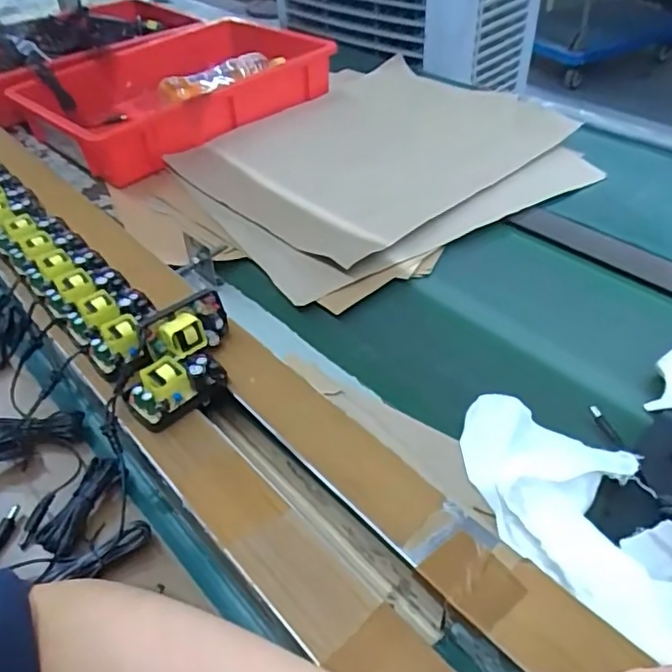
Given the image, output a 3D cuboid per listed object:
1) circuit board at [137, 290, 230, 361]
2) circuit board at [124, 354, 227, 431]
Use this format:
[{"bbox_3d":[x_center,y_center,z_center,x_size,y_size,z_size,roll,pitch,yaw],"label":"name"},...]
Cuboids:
[{"bbox_3d":[-0.114,-0.006,0.447,0.066,0.031,0.027,-30,50,-25],"label":"circuit board"},{"bbox_3d":[-0.120,0.036,0.426,0.044,0.035,0.065,28,52,29],"label":"circuit board"}]

